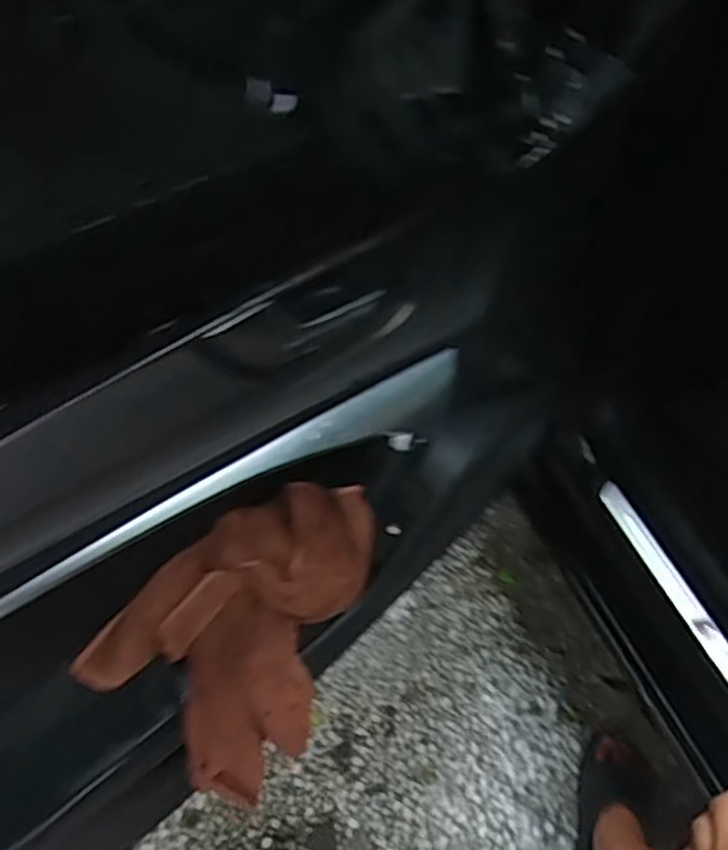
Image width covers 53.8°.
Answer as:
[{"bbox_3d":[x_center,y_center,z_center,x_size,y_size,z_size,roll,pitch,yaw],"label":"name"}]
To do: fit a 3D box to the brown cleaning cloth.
[{"bbox_3d":[-0.092,0.186,0.602,0.132,0.230,0.211,29,56,23],"label":"brown cleaning cloth"}]

